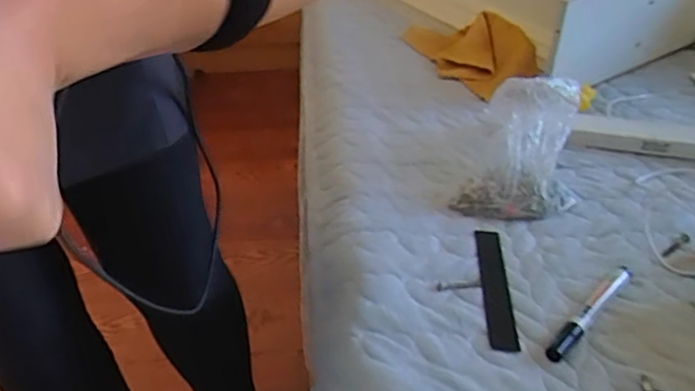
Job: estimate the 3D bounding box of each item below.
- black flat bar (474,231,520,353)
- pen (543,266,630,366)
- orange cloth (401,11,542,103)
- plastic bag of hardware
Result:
[{"bbox_3d":[0.132,0.081,0.535,0.025,0.008,0.155,3,34,4],"label":"black flat bar"},{"bbox_3d":[0.201,0.095,0.494,0.015,0.015,0.129,28,43,34],"label":"pen"},{"bbox_3d":[0.187,-0.222,0.902,0.138,0.065,0.214,-17,37,-15],"label":"orange cloth"},{"bbox_3d":[0.190,-0.059,0.656,0.121,0.085,0.181,11,36,15],"label":"plastic bag of hardware"}]

